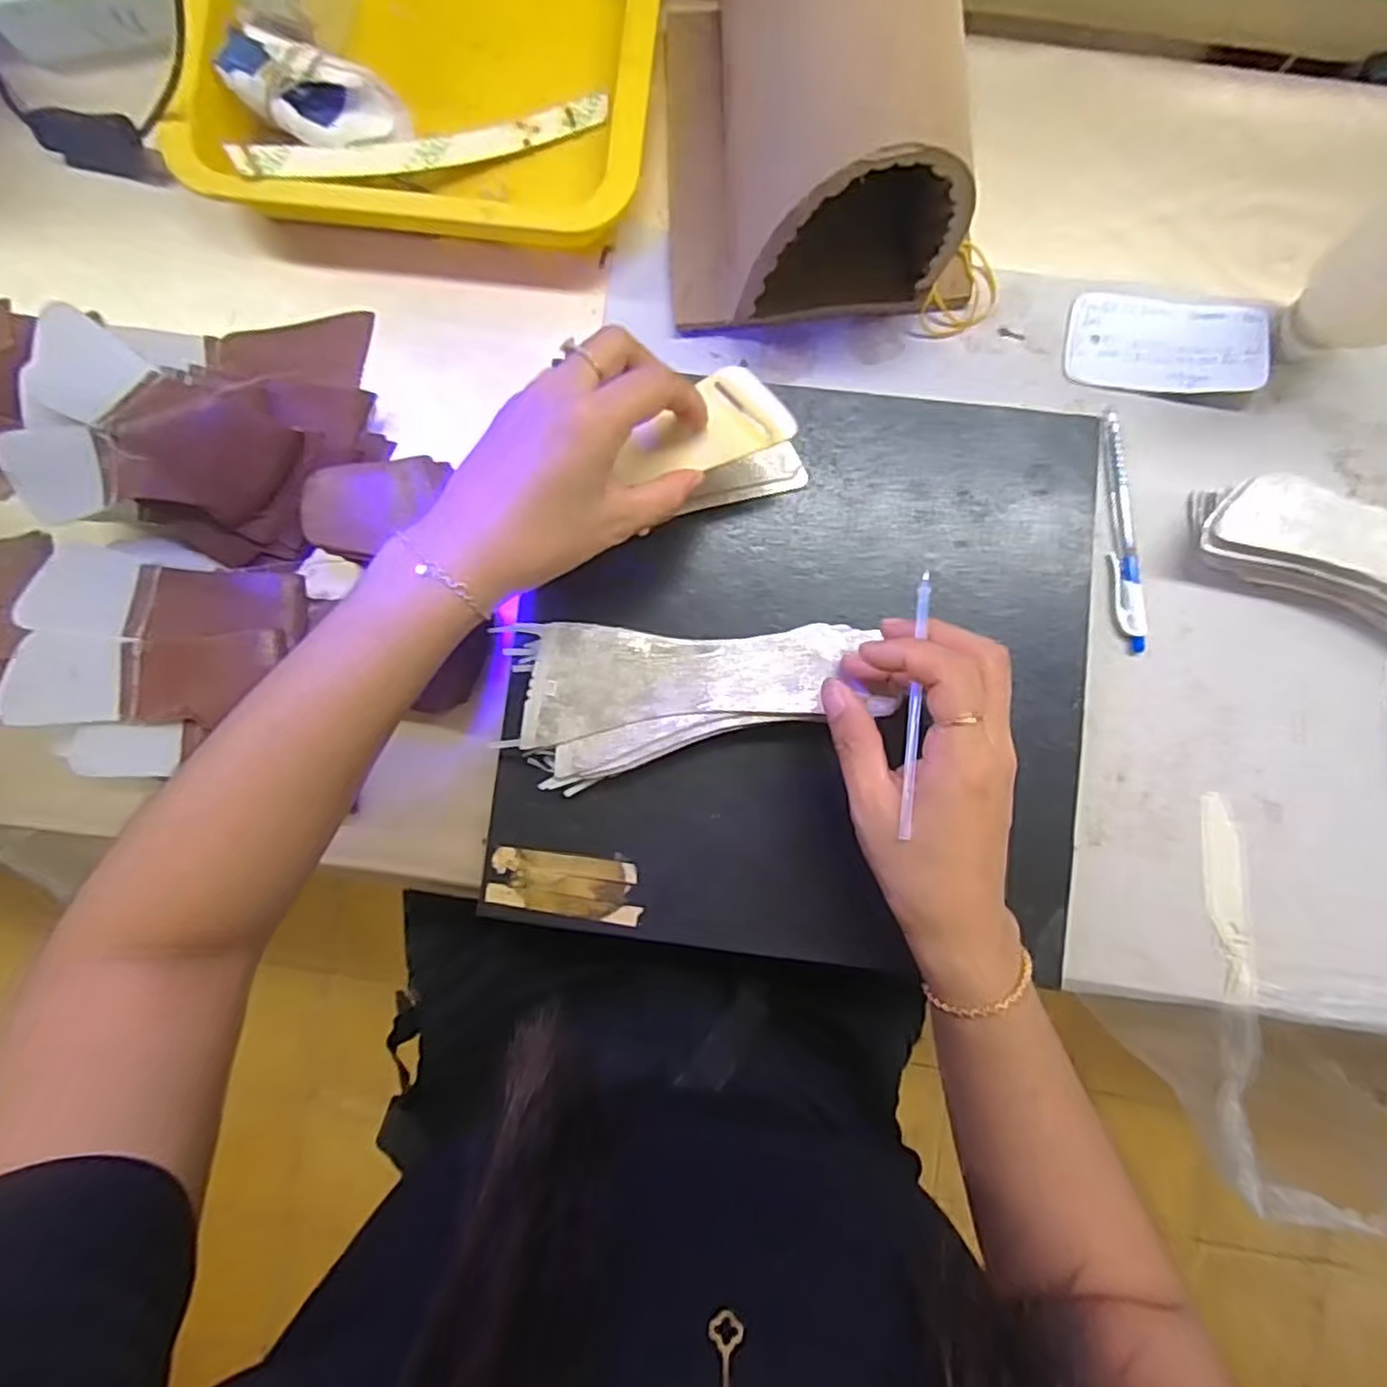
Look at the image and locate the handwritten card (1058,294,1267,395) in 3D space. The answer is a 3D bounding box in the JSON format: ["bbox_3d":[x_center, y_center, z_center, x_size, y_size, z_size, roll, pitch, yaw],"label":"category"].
[{"bbox_3d":[0.265,-0.196,0.400,0.104,0.004,0.052,9,86,8],"label":"handwritten card"}]

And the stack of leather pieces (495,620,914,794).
[{"bbox_3d":[-0.003,-0.001,0.355,0.188,0.023,0.079,-6,89,4],"label":"stack of leather pieces"}]

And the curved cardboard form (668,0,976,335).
[{"bbox_3d":[0.067,-0.302,0.340,0.164,0.134,0.182,-5,88,1],"label":"curved cardboard form"}]

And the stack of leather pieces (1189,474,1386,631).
[{"bbox_3d":[0.368,-0.070,0.377,0.195,0.037,0.071,24,89,1],"label":"stack of leather pieces"}]

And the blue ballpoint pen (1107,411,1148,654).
[{"bbox_3d":[0.239,-0.089,0.396,0.014,0.009,0.131,-5,88,1],"label":"blue ballpoint pen"}]

